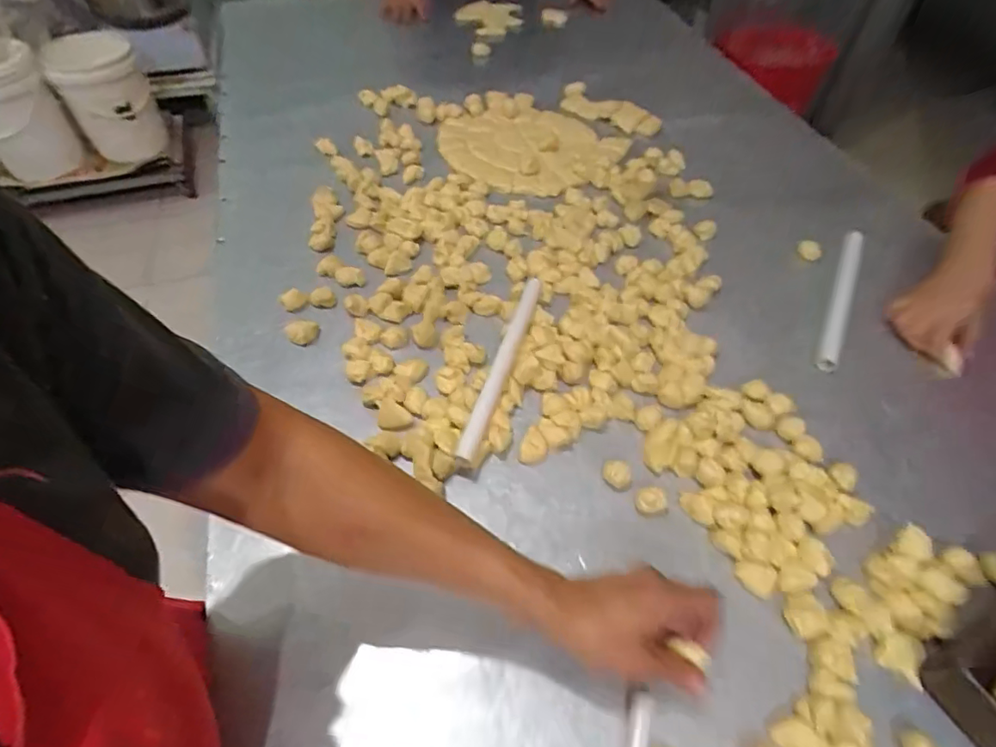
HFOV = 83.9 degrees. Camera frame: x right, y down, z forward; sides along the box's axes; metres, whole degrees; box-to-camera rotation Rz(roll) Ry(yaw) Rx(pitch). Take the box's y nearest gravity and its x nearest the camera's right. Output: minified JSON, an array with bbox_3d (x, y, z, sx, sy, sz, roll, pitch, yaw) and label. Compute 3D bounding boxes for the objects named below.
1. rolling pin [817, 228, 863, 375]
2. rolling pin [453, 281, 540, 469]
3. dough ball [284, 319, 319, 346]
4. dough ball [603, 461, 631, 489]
[{"bbox_3d":[0.474,-0.109,0.765,0.026,0.023,0.280,24,55,16],"label":"rolling pin"},{"bbox_3d":[0.005,-0.014,0.656,0.026,0.020,0.276,16,54,10],"label":"rolling pin"},{"bbox_3d":[-0.250,-0.054,0.709,0.035,0.014,0.034,1,52,-1],"label":"dough ball"},{"bbox_3d":[0.129,0.108,0.600,0.030,0.018,0.024,31,58,20],"label":"dough ball"}]

